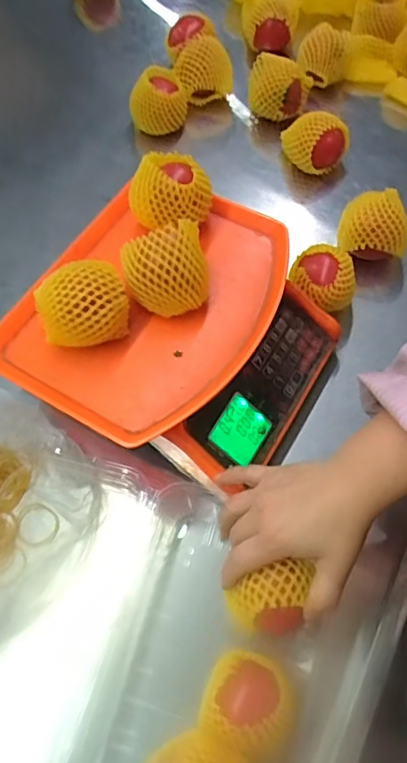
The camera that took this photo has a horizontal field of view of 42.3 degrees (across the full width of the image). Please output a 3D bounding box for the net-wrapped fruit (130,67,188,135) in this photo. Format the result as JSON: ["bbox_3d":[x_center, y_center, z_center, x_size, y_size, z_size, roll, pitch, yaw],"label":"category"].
[{"bbox_3d":[-0.061,-0.411,0.776,0.084,0.071,0.068,-34,68,-14],"label":"net-wrapped fruit"}]

